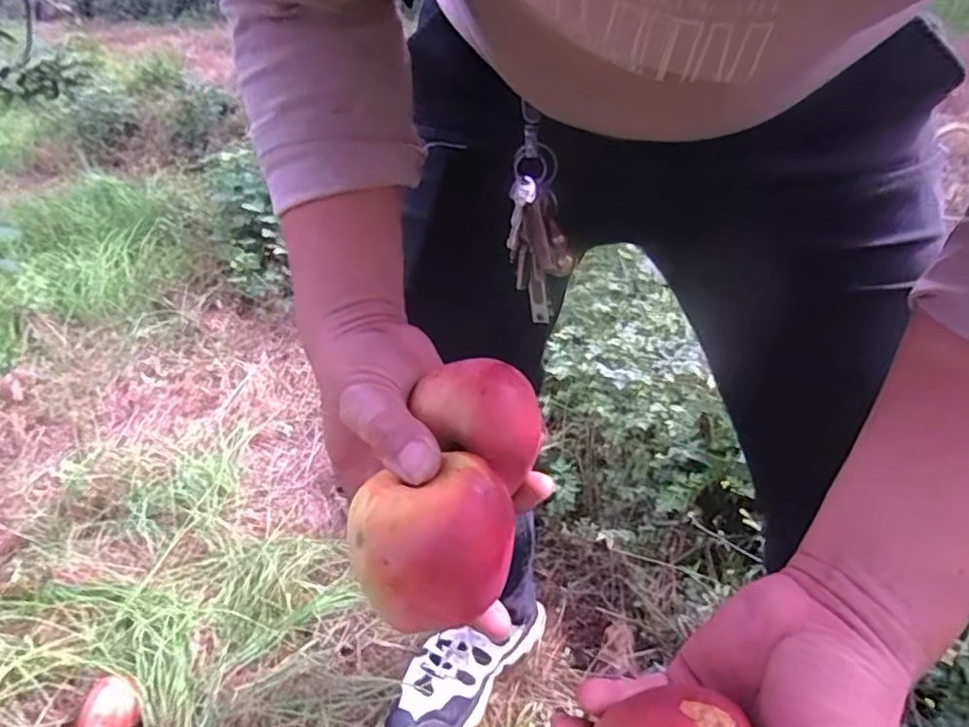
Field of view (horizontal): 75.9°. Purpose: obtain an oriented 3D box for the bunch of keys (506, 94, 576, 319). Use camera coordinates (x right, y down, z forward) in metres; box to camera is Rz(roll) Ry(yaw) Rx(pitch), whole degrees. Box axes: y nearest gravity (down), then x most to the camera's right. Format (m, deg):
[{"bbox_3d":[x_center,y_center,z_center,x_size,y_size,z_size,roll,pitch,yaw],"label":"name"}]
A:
[{"bbox_3d":[0.044,-0.112,0.492,0.048,0.158,0.048,3,36,4],"label":"bunch of keys"}]

